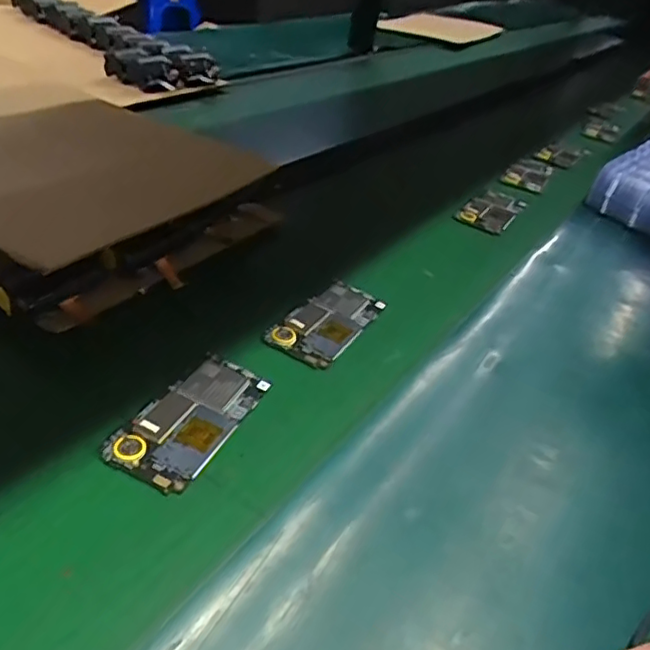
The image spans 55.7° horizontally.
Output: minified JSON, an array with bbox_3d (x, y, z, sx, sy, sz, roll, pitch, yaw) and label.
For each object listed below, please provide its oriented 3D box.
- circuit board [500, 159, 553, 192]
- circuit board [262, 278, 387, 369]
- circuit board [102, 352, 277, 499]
[{"bbox_3d":[0.321,-0.237,0.962,0.058,0.015,0.138,26,44,20],"label":"circuit board"},{"bbox_3d":[0.003,-0.007,0.557,0.063,0.008,0.122,26,44,20],"label":"circuit board"},{"bbox_3d":[-0.093,0.065,0.438,0.063,0.008,0.123,23,43,18],"label":"circuit board"}]

